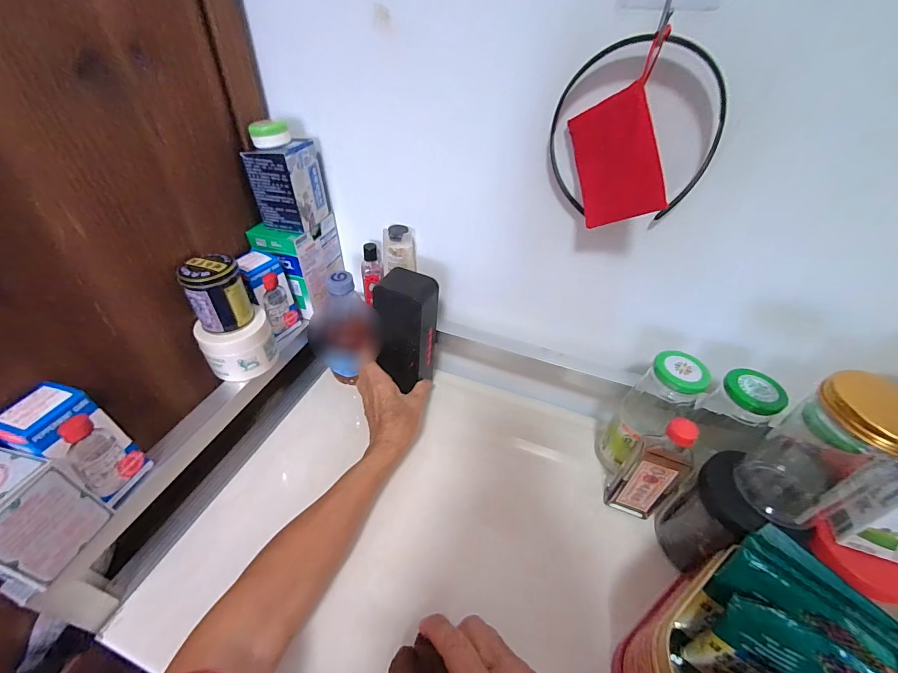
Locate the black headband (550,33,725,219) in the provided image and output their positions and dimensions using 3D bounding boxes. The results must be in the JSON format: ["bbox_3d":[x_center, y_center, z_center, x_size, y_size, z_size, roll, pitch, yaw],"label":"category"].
[{"bbox_3d":[0.151,-0.164,0.319,0.128,0.135,0.013,17,44,14],"label":"black headband"}]

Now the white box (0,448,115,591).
[{"bbox_3d":[-0.300,0.124,0.265,0.064,0.072,0.064,13,43,9],"label":"white box"}]

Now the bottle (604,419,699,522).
[{"bbox_3d":[0.202,0.136,0.383,0.049,0.154,0.020,22,46,19],"label":"bottle"}]

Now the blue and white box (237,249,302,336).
[{"bbox_3d":[-0.212,-0.047,0.446,0.041,0.090,0.048,21,45,18],"label":"blue and white box"}]

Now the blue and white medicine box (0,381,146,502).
[{"bbox_3d":[-0.288,0.082,0.296,0.055,0.088,0.046,15,44,12],"label":"blue and white medicine box"}]

